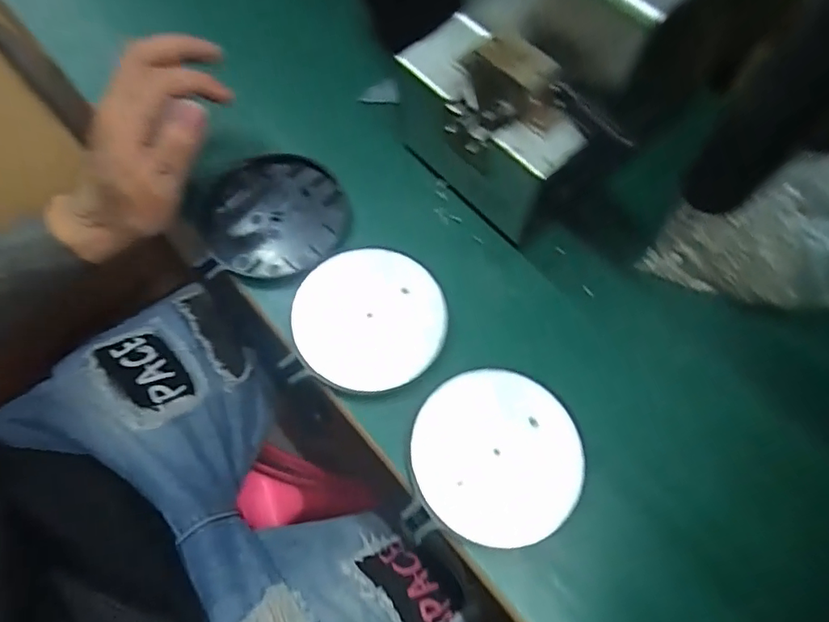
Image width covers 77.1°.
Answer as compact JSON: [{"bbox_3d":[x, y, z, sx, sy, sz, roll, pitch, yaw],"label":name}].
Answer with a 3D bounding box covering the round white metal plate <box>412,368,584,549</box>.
[{"bbox_3d":[0.047,0.081,0.297,0.091,0.008,0.094,0,67,0],"label":"round white metal plate"}]

